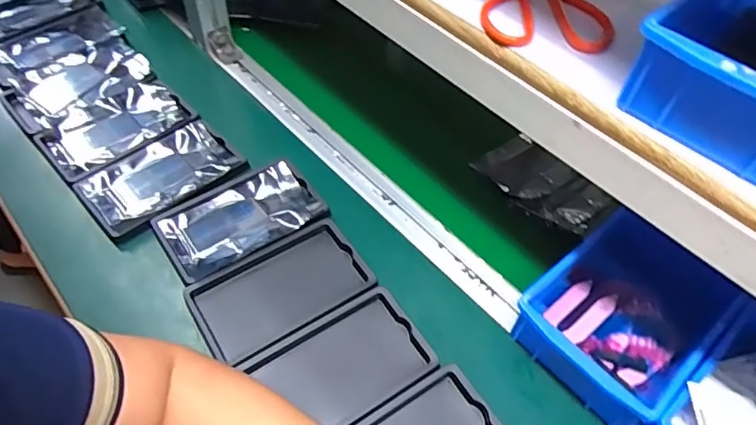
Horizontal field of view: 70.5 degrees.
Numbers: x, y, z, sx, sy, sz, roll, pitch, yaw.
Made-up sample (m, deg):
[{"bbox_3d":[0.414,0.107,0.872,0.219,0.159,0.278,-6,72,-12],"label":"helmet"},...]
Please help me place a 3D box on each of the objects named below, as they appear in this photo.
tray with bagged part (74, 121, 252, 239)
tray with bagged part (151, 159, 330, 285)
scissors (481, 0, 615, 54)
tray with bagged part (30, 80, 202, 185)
[{"bbox_3d":[-0.233,-0.037,0.580,0.155,0.021,0.097,-34,62,-28],"label":"tray with bagged part"},{"bbox_3d":[-0.140,0.006,0.553,0.157,0.021,0.093,-25,58,-23],"label":"tray with bagged part"},{"bbox_3d":[0.140,-0.159,0.422,0.096,0.015,0.116,30,55,17],"label":"scissors"},{"bbox_3d":[-0.302,-0.094,0.622,0.153,0.029,0.099,-36,63,-29],"label":"tray with bagged part"}]

